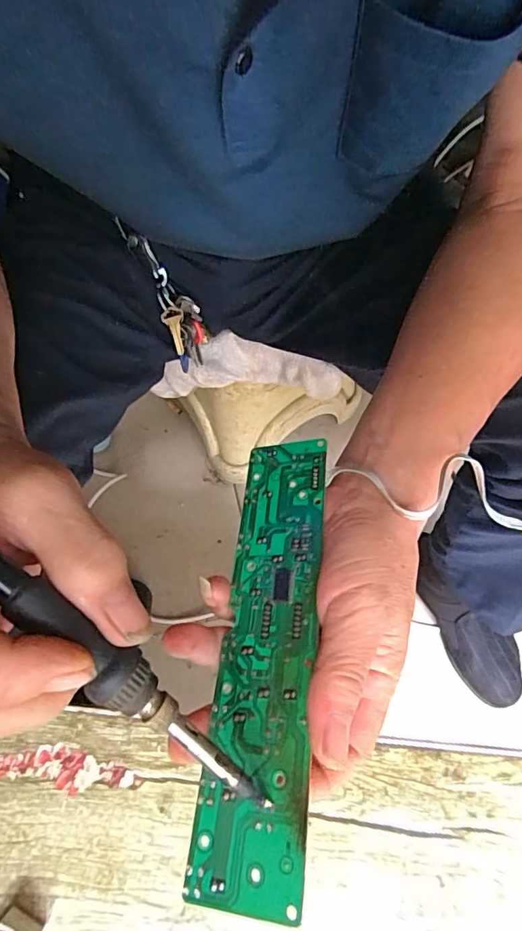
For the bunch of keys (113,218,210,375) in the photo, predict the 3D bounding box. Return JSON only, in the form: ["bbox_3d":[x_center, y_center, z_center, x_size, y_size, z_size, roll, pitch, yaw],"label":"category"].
[{"bbox_3d":[-0.089,-0.161,0.485,0.043,0.158,0.030,-43,45,-17],"label":"bunch of keys"}]

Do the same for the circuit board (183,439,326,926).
[{"bbox_3d":[0.004,0.074,0.233,0.044,0.004,0.202,-6,54,20],"label":"circuit board"}]

